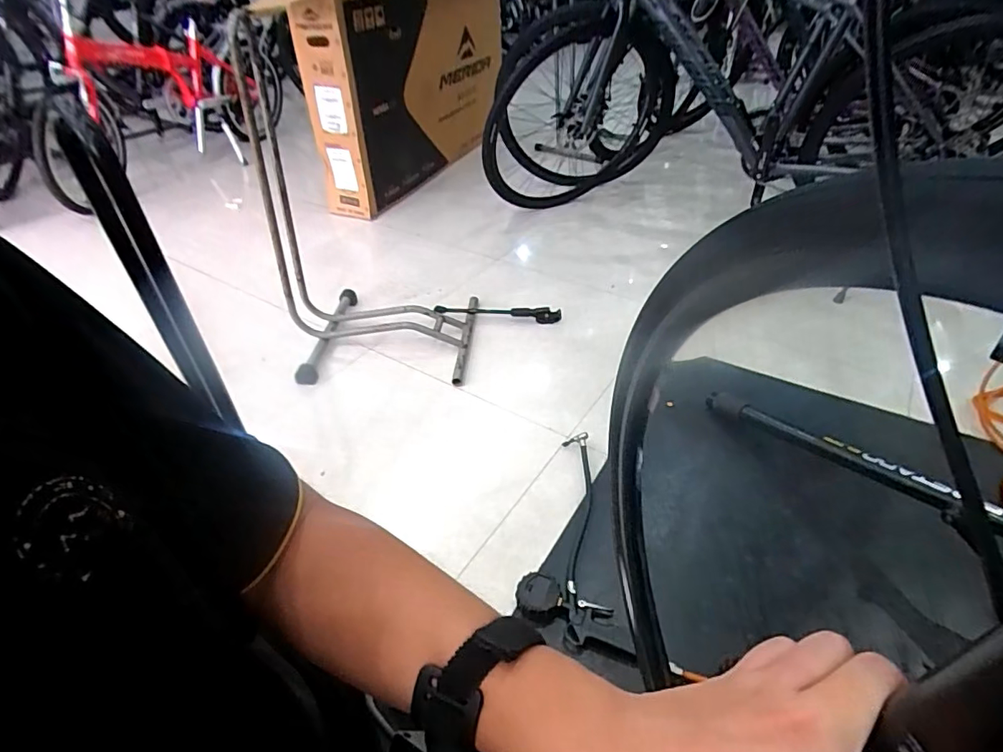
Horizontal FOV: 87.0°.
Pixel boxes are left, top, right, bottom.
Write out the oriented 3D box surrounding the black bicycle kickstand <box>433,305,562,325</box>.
[{"bbox_3d":[-0.007,-0.170,1.486,0.354,0.042,0.050,1,40,2],"label":"black bicycle kickstand"}]

